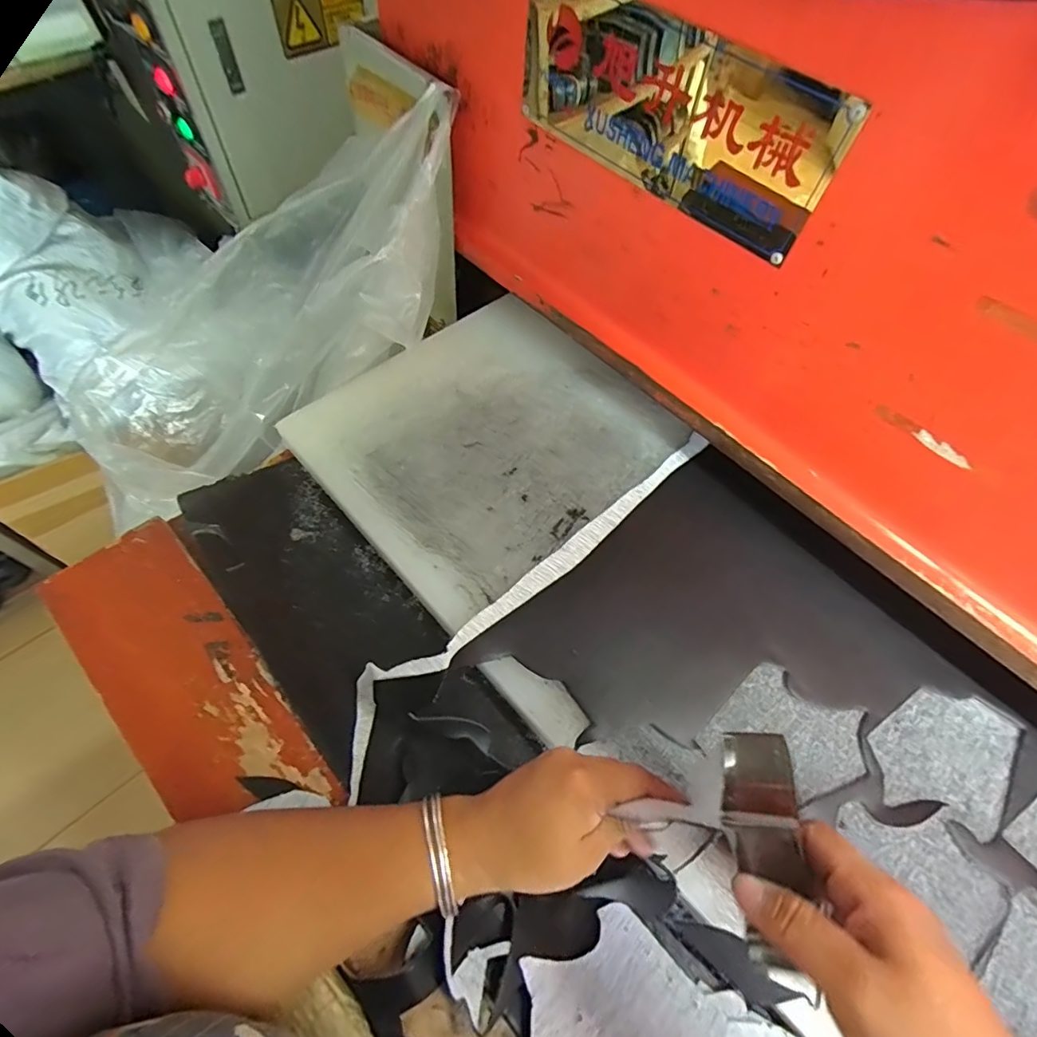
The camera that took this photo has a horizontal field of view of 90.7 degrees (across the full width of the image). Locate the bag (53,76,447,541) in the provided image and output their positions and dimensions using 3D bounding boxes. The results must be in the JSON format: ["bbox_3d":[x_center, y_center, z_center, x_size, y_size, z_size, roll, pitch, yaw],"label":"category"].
[{"bbox_3d":[-0.278,-0.204,0.583,0.558,0.152,0.198,-30,64,19],"label":"bag"}]

